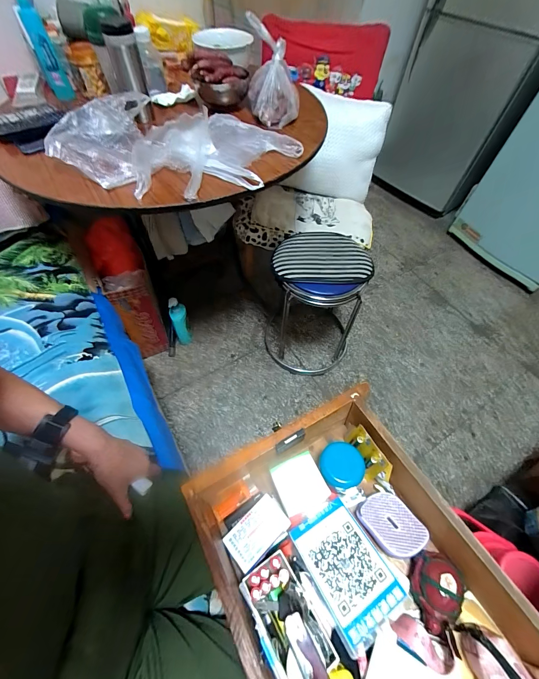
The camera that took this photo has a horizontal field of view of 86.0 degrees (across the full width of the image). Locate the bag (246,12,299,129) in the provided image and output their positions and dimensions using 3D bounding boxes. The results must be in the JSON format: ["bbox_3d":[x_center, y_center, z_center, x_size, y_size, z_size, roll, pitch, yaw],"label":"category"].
[{"bbox_3d":[0.012,-0.651,0.724,0.132,0.169,0.133,0,59,-2],"label":"bag"}]

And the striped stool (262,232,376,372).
[{"bbox_3d":[0.164,-0.108,1.109,0.343,0.469,0.320,0,59,-2],"label":"striped stool"}]

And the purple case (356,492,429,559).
[{"bbox_3d":[0.182,0.274,0.432,0.070,0.022,0.085,-32,65,-20],"label":"purple case"}]

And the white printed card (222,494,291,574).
[{"bbox_3d":[-0.019,0.287,0.433,0.089,0.010,0.054,-37,67,-22],"label":"white printed card"}]

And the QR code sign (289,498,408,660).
[{"bbox_3d":[0.107,0.317,0.406,0.099,0.005,0.144,-22,48,-21],"label":"QR code sign"}]

